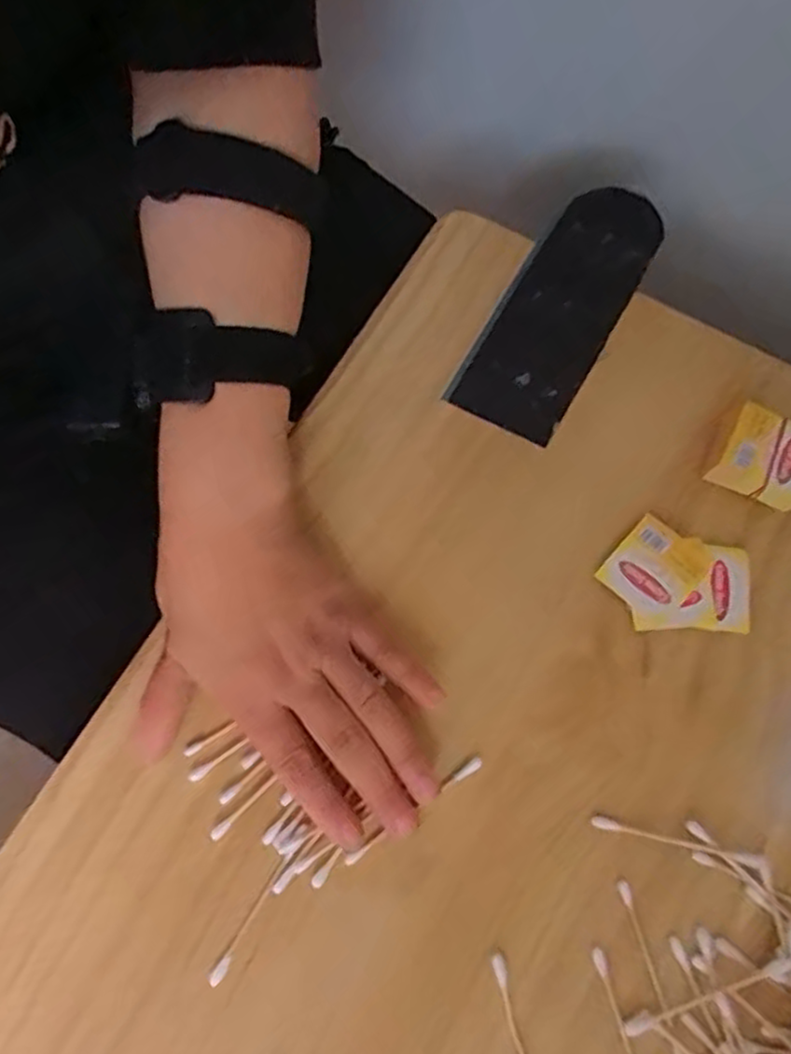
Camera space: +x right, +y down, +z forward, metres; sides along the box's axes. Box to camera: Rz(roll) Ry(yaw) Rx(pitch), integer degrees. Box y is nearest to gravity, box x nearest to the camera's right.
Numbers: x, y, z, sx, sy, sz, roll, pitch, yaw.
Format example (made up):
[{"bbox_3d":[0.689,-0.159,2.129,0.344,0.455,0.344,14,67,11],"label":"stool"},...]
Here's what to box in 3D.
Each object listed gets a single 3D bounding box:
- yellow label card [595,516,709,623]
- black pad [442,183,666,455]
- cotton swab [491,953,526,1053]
[{"bbox_3d":[0.125,0.020,0.344,0.038,0.004,0.045,40,82,16],"label":"yellow label card"},{"bbox_3d":[0.096,-0.129,0.390,0.060,0.012,0.176,29,75,10],"label":"black pad"},{"bbox_3d":[0.051,0.209,0.288,0.006,0.004,0.066,-17,73,-5],"label":"cotton swab"}]

